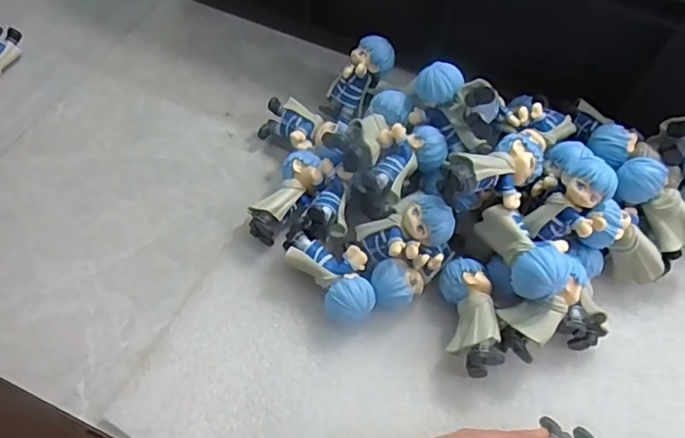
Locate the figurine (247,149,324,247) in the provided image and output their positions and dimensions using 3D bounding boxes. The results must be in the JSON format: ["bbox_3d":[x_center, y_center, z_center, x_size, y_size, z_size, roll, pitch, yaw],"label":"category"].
[{"bbox_3d":[-0.032,-0.012,0.344,0.026,0.033,0.059,26,58,13],"label":"figurine"}]

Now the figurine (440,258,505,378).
[{"bbox_3d":[0.068,0.054,0.306,0.026,0.032,0.057,4,56,-1],"label":"figurine"}]

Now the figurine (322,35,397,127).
[{"bbox_3d":[0.009,-0.094,0.379,0.024,0.062,0.028,44,22,22],"label":"figurine"}]

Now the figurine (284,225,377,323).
[{"bbox_3d":[-0.005,0.032,0.317,0.036,0.027,0.060,-37,66,-25],"label":"figurine"}]

